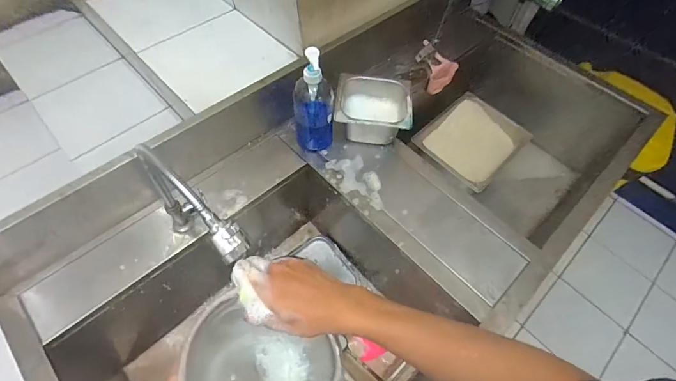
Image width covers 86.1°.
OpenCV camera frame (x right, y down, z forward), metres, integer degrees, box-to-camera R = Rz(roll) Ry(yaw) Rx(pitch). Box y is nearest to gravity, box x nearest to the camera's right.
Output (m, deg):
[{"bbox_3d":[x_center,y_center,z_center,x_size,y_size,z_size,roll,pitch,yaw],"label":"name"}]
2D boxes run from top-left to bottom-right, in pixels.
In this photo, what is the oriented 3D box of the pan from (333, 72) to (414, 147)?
[{"bbox_3d":[0.084,-0.188,0.890,0.176,0.104,0.149,8,57,2],"label":"pan"}]

